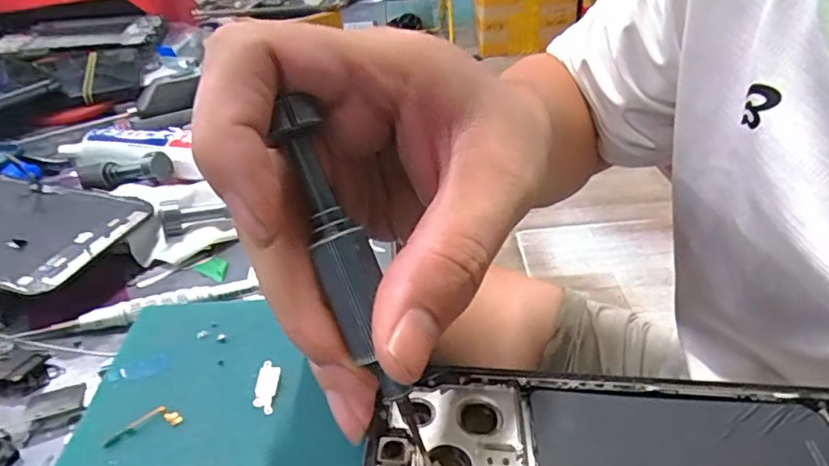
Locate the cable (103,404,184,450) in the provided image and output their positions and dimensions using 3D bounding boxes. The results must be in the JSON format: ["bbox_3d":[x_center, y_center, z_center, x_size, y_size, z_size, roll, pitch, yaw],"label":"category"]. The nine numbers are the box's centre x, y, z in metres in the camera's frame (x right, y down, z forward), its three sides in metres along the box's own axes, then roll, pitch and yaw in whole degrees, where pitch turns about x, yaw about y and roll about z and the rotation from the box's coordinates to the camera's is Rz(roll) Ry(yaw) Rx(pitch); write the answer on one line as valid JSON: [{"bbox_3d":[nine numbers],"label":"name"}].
[{"bbox_3d":[-0.088,0.061,0.192,0.024,0.004,0.009,-16,34,-17],"label":"cable"}]

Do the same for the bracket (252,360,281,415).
[{"bbox_3d":[-0.051,0.052,0.203,0.007,0.004,0.020,-3,32,2],"label":"bracket"}]

